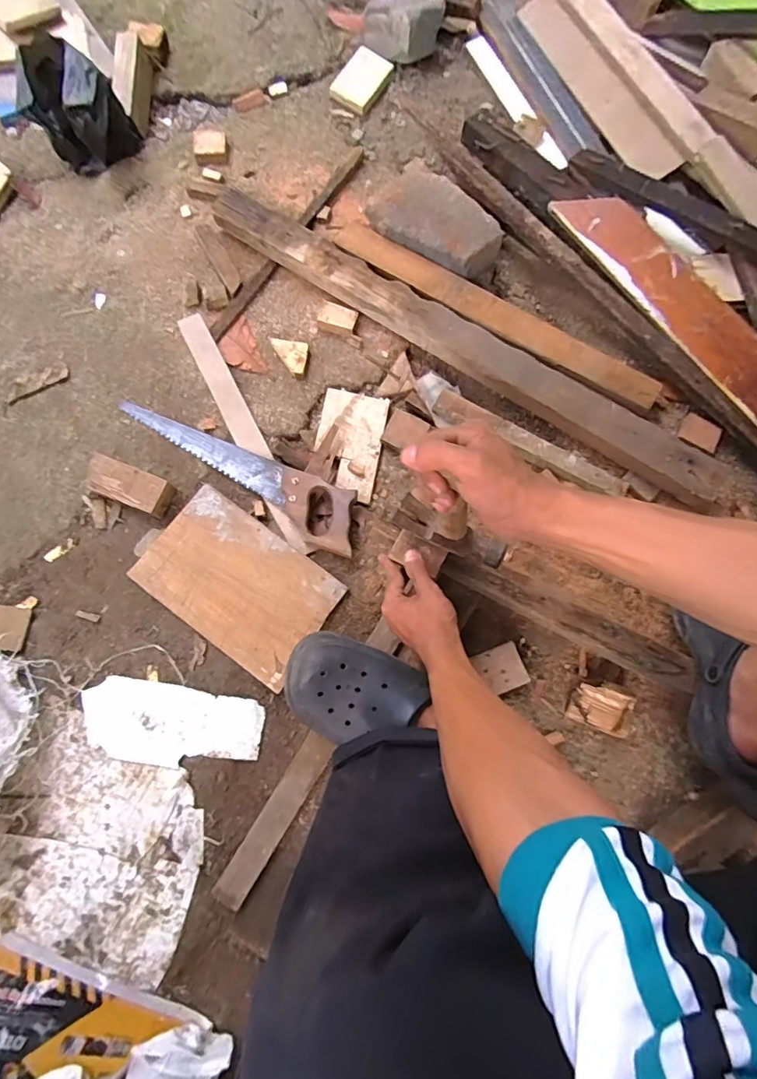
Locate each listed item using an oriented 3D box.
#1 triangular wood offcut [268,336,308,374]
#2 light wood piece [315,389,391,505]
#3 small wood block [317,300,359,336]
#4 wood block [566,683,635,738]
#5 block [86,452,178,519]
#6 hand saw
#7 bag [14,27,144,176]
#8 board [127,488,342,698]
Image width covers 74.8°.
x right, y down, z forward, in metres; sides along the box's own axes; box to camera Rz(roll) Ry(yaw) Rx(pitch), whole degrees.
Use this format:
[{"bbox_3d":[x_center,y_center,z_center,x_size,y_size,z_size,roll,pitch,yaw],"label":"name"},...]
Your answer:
[{"bbox_3d":[-0.135,-0.301,0.794,0.046,0.017,0.077,-34,79,-9],"label":"triangular wood offcut"},{"bbox_3d":[-0.047,-0.152,0.773,0.100,0.015,0.170,11,76,1],"label":"light wood piece"},{"bbox_3d":[-0.067,-0.360,0.803,0.060,0.024,0.043,20,77,4],"label":"small wood block"},{"bbox_3d":[0.294,0.224,0.661,0.069,0.038,0.054,21,77,4],"label":"wood block"},{"bbox_3d":[-0.362,-0.077,0.722,0.126,0.038,0.055,22,77,4],"label":"block"},{"bbox_3d":[-0.211,-0.106,0.736,0.411,0.030,0.091,28,77,5],"label":"hand saw"},{"bbox_3d":[-0.499,-0.714,0.825,0.130,0.144,0.125,0,76,-1],"label":"bag"},{"bbox_3d":[-0.199,0.061,0.704,0.261,0.017,0.170,35,78,7],"label":"board"}]

